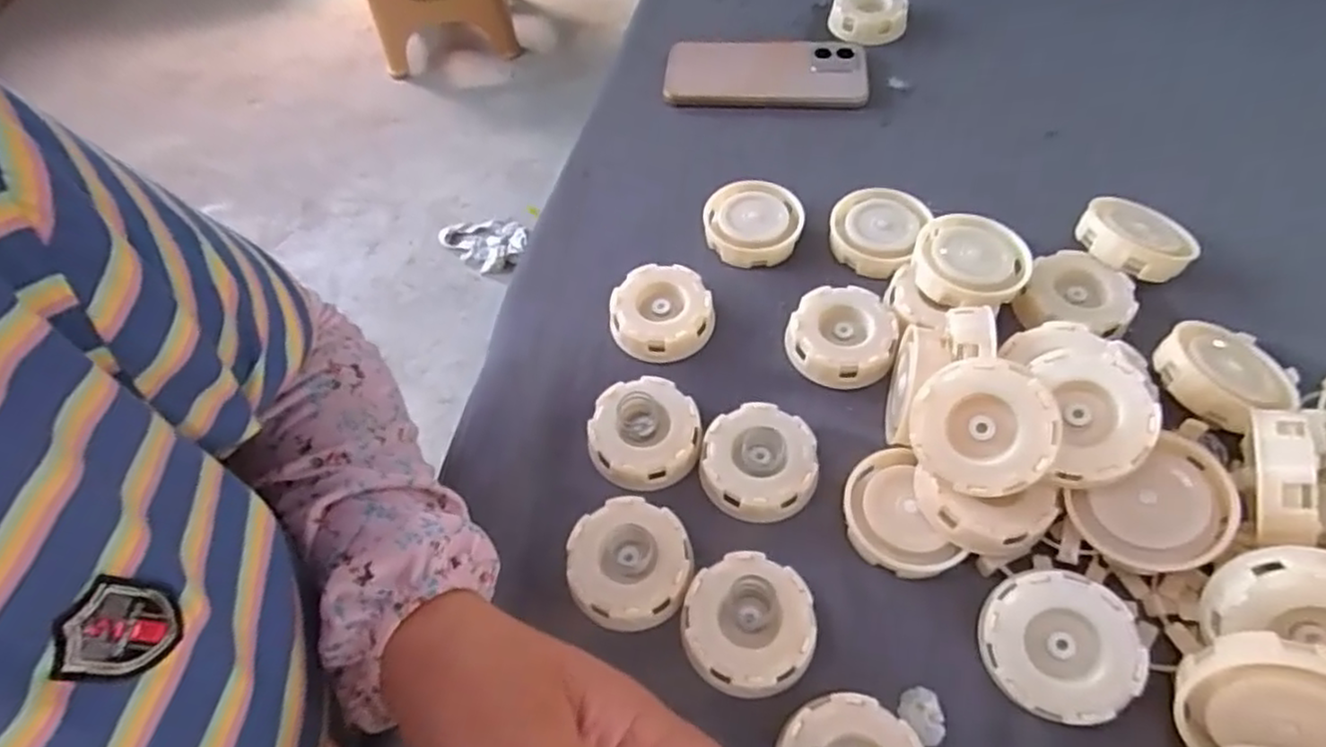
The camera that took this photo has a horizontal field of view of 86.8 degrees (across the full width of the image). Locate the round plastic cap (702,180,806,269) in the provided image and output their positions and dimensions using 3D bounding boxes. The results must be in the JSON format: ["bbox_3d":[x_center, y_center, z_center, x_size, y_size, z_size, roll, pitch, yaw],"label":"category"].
[{"bbox_3d":[0.064,-0.105,0.494,0.066,0.026,0.062,-2,55,3],"label":"round plastic cap"}]

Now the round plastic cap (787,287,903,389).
[{"bbox_3d":[0.113,-0.025,0.437,0.063,0.020,0.066,22,60,19],"label":"round plastic cap"}]

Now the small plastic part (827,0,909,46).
[{"bbox_3d":[0.185,-0.323,0.628,0.066,0.023,0.058,21,60,18],"label":"small plastic part"}]

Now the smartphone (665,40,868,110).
[{"bbox_3d":[0.087,-0.254,0.590,0.164,0.010,0.079,5,64,5],"label":"smartphone"}]

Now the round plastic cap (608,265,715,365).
[{"bbox_3d":[-0.001,-0.038,0.455,0.065,0.022,0.061,-2,55,3],"label":"round plastic cap"}]

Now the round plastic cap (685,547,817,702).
[{"bbox_3d":[0.043,0.126,0.353,0.063,0.021,0.063,-2,55,3],"label":"round plastic cap"}]

